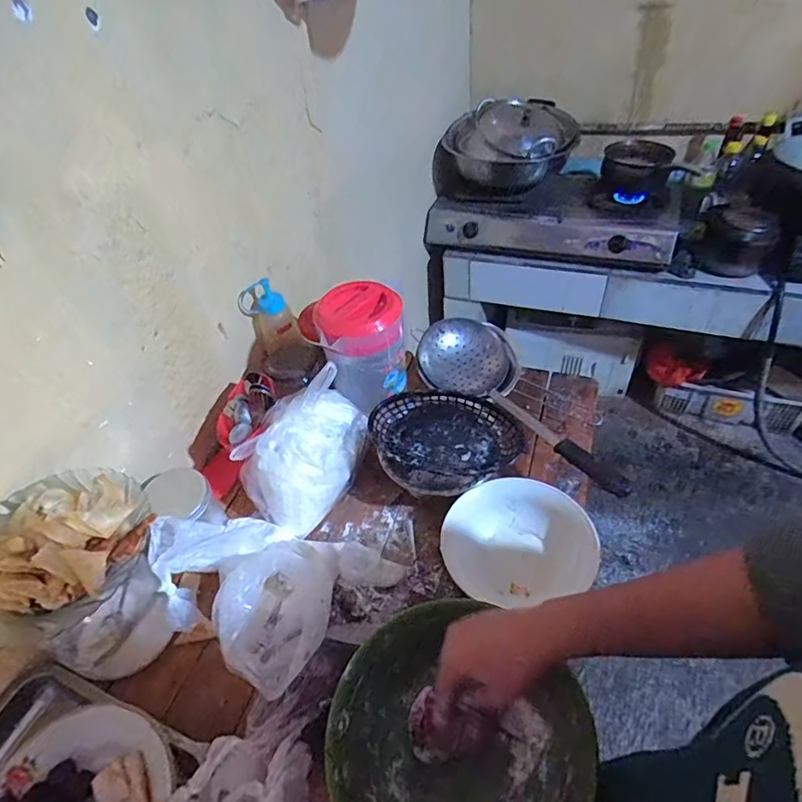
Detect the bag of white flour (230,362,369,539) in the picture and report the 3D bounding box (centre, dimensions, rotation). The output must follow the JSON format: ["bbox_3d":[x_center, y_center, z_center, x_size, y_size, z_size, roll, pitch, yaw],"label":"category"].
[{"bbox_3d":[-0.143,0.058,0.737,0.122,0.160,0.193,21,51,26],"label":"bag of white flour"}]

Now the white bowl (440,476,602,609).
[{"bbox_3d":[0.149,0.183,0.671,0.183,0.074,0.146,-4,44,3],"label":"white bowl"}]

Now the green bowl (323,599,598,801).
[{"bbox_3d":[0.060,0.331,0.505,0.236,0.089,0.205,14,48,21],"label":"green bowl"}]

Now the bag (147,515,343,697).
[{"bbox_3d":[-0.187,0.217,0.627,0.243,0.100,0.171,20,51,25],"label":"bag"}]

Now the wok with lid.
[{"bbox_3d":[0.345,-0.811,1.625,0.390,0.216,0.397,11,47,18],"label":"wok with lid"}]

